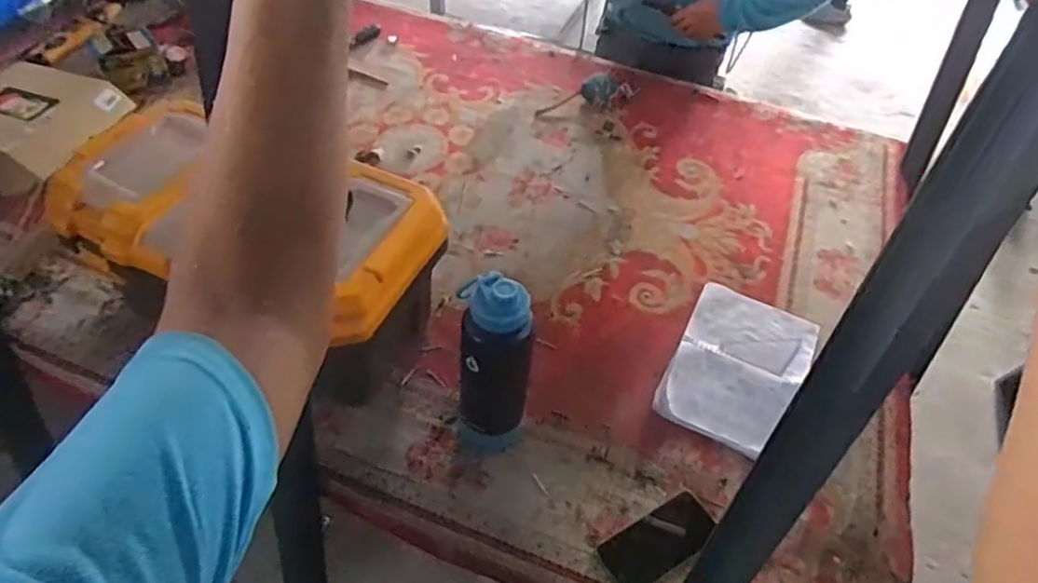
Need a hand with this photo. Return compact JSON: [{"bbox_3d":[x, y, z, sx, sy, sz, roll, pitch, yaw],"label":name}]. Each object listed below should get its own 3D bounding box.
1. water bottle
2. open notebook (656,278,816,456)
[{"bbox_3d":[-0.033,0.103,0.851,0.091,0.305,0.091,8,49,2],"label":"water bottle"},{"bbox_3d":[0.357,0.115,1.041,0.206,0.041,0.294,24,52,15],"label":"open notebook"}]

